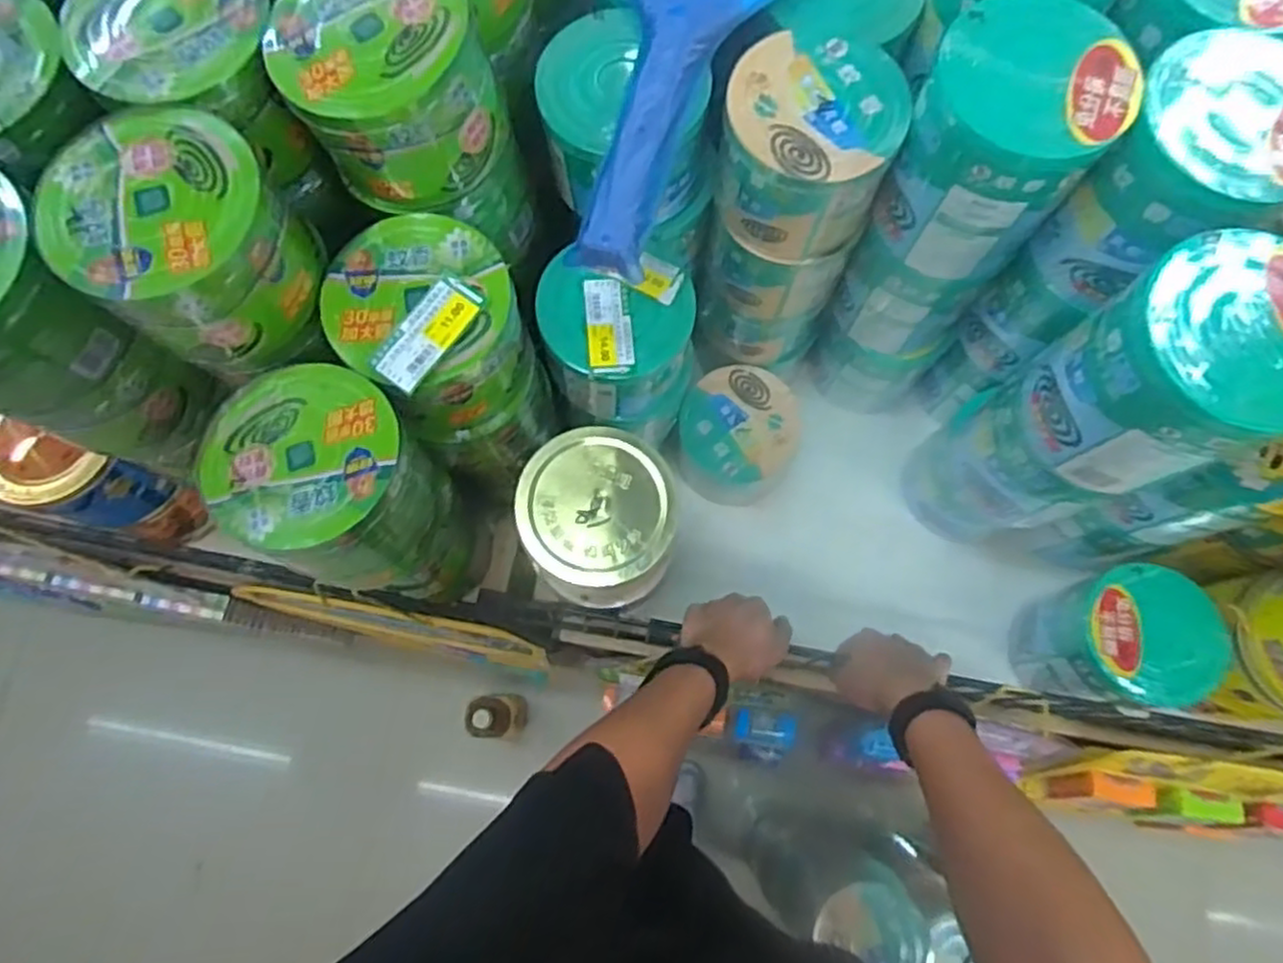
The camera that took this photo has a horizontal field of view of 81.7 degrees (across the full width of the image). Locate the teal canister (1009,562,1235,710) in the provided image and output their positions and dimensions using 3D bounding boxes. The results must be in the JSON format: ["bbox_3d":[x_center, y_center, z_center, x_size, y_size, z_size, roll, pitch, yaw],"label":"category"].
[{"bbox_3d":[0.488,0.167,0.786,0.135,0.151,0.134,-4,75,-1],"label":"teal canister"}]

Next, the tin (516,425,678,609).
[{"bbox_3d":[-0.037,0.035,0.660,0.131,0.092,0.136,0,75,0],"label":"tin"}]

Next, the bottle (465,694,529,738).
[{"bbox_3d":[-0.264,0.437,1.391,0.093,0.176,0.079,-3,75,-1],"label":"bottle"}]

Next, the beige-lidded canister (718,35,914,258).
[{"bbox_3d":[0.133,-0.264,0.608,0.129,0.125,0.123,0,75,0],"label":"beige-lidded canister"}]

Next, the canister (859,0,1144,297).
[{"bbox_3d":[0.276,-0.257,0.593,0.138,0.193,0.143,24,77,6],"label":"canister"}]

